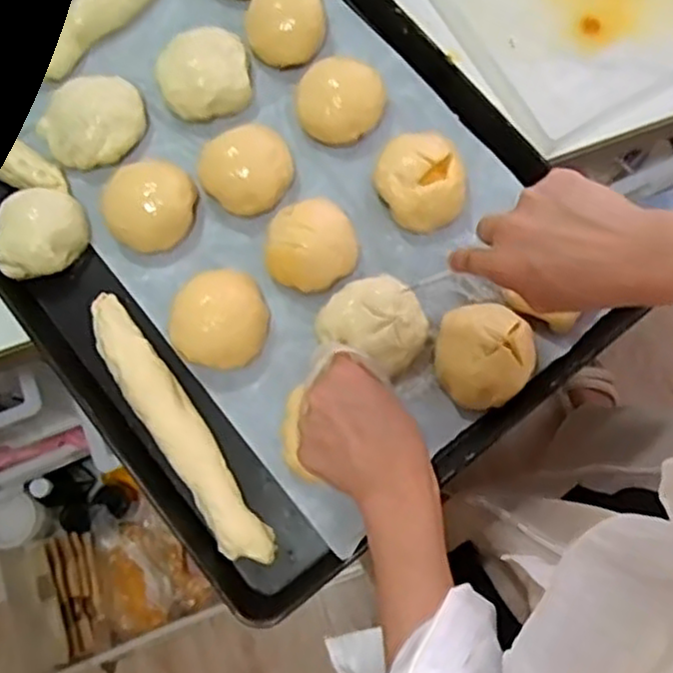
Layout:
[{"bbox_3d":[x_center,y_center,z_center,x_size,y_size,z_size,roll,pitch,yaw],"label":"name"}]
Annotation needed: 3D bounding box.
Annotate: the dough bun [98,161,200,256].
[{"bbox_3d":[-0.147,-0.105,0.571,0.065,0.038,0.075,26,80,8],"label":"dough bun"}]

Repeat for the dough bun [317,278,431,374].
[{"bbox_3d":[0.028,-0.011,0.546,0.082,0.040,0.077,26,80,8],"label":"dough bun"}]

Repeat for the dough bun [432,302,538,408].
[{"bbox_3d":[0.108,0.015,0.535,0.071,0.044,0.073,0,77,2],"label":"dough bun"}]

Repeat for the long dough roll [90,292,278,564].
[{"bbox_3d":[-0.122,0.069,0.540,0.037,0.020,0.233,-33,78,-5],"label":"long dough roll"}]

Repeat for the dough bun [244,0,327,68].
[{"bbox_3d":[-0.042,-0.262,0.603,0.064,0.029,0.065,0,79,0],"label":"dough bun"}]

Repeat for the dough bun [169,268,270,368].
[{"bbox_3d":[-0.089,-0.014,0.551,0.069,0.035,0.074,0,77,2],"label":"dough bun"}]

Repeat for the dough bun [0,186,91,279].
[{"bbox_3d":[-0.237,-0.084,0.568,0.072,0.037,0.069,0,77,2],"label":"dough bun"}]

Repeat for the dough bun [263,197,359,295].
[{"bbox_3d":[-0.018,-0.070,0.556,0.067,0.041,0.066,0,77,2],"label":"dough bun"}]

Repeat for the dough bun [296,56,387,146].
[{"bbox_3d":[0.004,-0.193,0.589,0.070,0.033,0.066,0,77,2],"label":"dough bun"}]

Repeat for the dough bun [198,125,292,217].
[{"bbox_3d":[-0.071,-0.135,0.574,0.067,0.034,0.068,0,77,2],"label":"dough bun"}]

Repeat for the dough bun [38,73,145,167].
[{"bbox_3d":[-0.199,-0.176,0.588,0.082,0.033,0.067,-38,79,-6],"label":"dough bun"}]

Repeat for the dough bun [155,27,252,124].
[{"bbox_3d":[-0.111,-0.219,0.593,0.077,0.039,0.068,-21,77,-3],"label":"dough bun"}]

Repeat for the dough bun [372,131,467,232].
[{"bbox_3d":[0.068,-0.124,0.565,0.070,0.043,0.081,-32,78,-5],"label":"dough bun"}]

